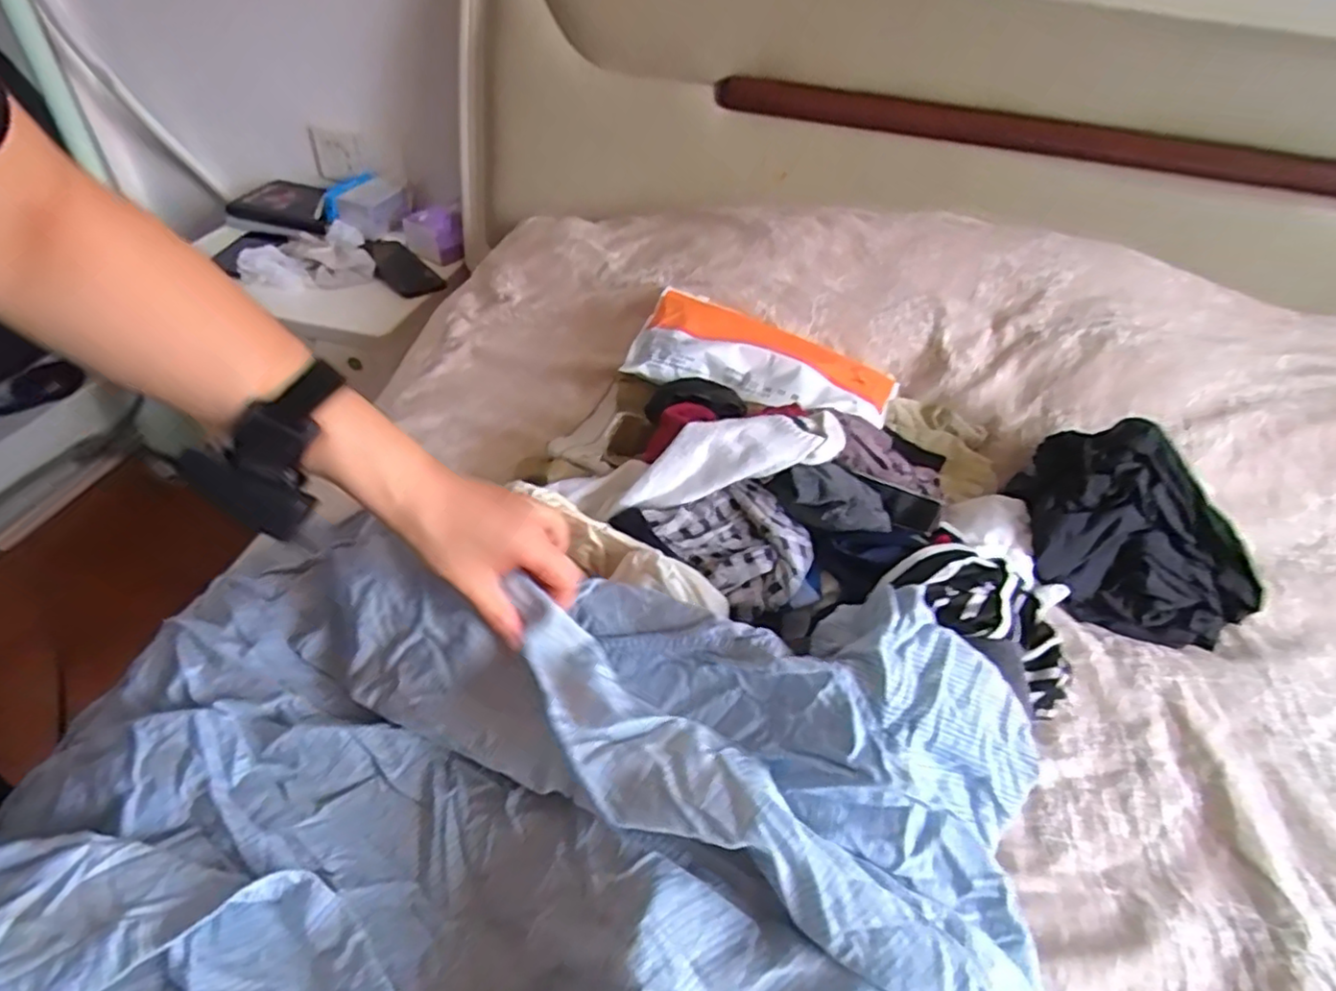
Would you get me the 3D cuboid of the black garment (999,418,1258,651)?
[{"bbox_3d":[0.406,0.023,0.576,0.200,0.105,0.159,12,44,6],"label":"black garment"}]

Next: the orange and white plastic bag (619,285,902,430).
[{"bbox_3d":[0.098,-0.139,0.684,0.260,0.032,0.134,19,45,13],"label":"orange and white plastic bag"}]

